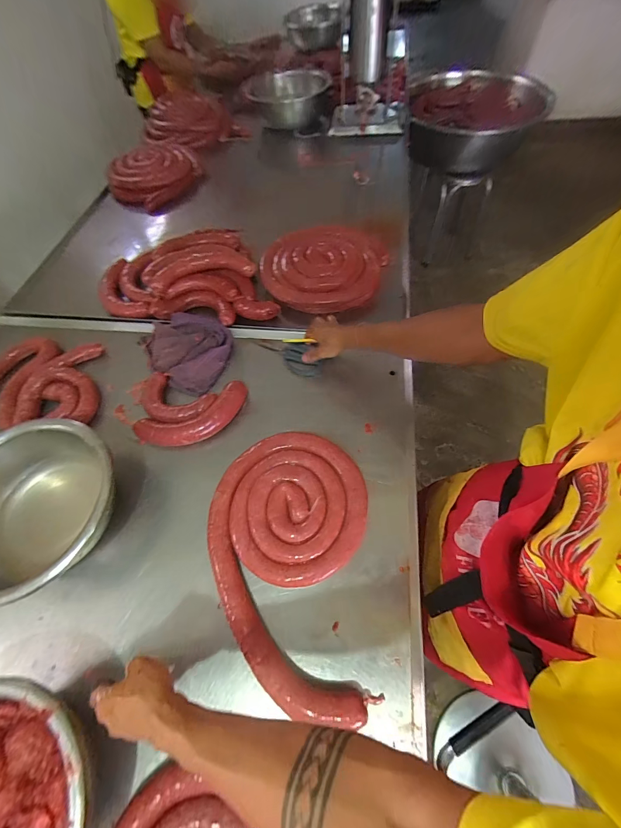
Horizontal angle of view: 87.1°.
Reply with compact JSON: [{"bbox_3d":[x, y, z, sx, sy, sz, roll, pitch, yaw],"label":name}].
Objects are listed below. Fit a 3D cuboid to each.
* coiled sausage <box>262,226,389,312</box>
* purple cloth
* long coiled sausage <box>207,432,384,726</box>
[{"bbox_3d":[0.042,-0.392,0.856,0.337,0.067,0.282,-10,60,0],"label":"coiled sausage"},{"bbox_3d":[-0.280,-0.155,0.752,0.187,0.056,0.180,23,65,17],"label":"purple cloth"},{"bbox_3d":[-0.036,0.230,0.546,0.260,0.050,0.413,-4,60,3],"label":"long coiled sausage"}]

